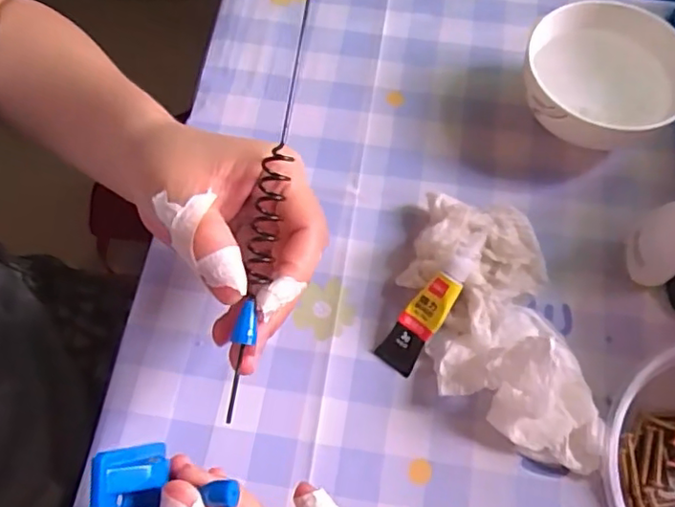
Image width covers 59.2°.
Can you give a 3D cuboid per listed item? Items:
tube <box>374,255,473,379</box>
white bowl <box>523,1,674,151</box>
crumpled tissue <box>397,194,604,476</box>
[{"bbox_3d":[0.044,0.030,0.291,0.019,0.007,0.064,37,106,16],"label":"tube"},{"bbox_3d":[0.150,-0.093,0.339,0.091,0.046,0.084,0,65,1],"label":"white bowl"},{"bbox_3d":[0.077,0.032,0.283,0.068,0.045,0.136,-10,66,-4],"label":"crumpled tissue"}]

